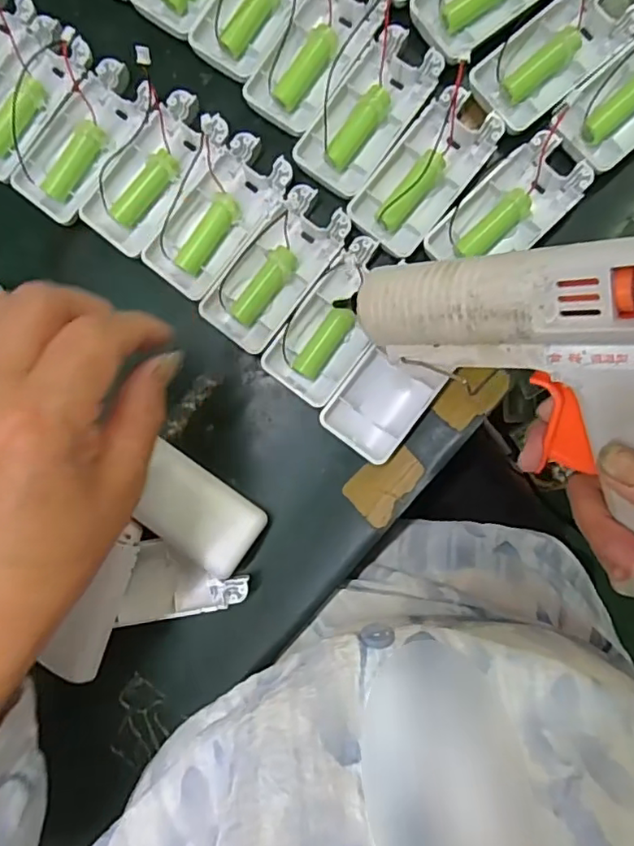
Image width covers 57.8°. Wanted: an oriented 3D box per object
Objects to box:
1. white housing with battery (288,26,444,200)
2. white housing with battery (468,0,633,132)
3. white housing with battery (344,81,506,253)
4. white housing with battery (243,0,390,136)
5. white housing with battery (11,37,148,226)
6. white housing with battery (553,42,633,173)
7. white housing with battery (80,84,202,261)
[{"bbox_3d":[0.028,-0.176,0.327,0.044,0.015,0.092,38,90,3],"label":"white housing with battery"},{"bbox_3d":[0.131,-0.203,0.317,0.087,0.017,0.043,-38,88,1],"label":"white housing with battery"},{"bbox_3d":[0.061,-0.140,0.325,0.043,0.017,0.092,40,90,3],"label":"white housing with battery"},{"bbox_3d":[0.000,-0.212,0.329,0.043,0.018,0.093,37,90,3],"label":"white housing with battery"},{"bbox_3d":[-0.139,-0.169,0.340,0.049,0.017,0.095,29,90,3],"label":"white housing with battery"},{"bbox_3d":[0.177,-0.181,0.315,0.089,0.018,0.042,-41,88,1],"label":"white housing with battery"},{"bbox_3d":[-0.101,-0.148,0.334,0.045,0.014,0.093,27,90,3],"label":"white housing with battery"}]

